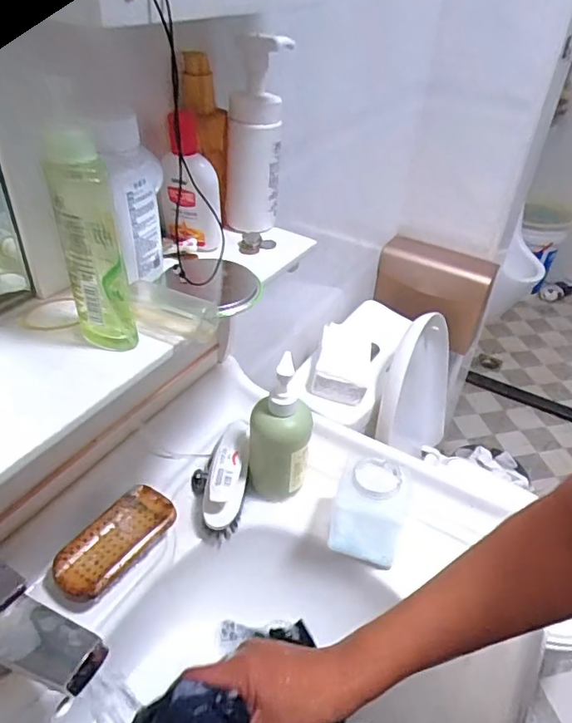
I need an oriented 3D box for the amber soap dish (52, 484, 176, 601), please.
[{"bbox_3d":[-0.169,0.181,0.535,0.057,0.028,0.126,25,43,25],"label":"amber soap dish"}]

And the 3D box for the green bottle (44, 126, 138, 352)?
[{"bbox_3d":[-0.129,-0.078,0.355,0.036,0.144,0.040,-9,40,-15],"label":"green bottle"}]

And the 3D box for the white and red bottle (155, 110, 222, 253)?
[{"bbox_3d":[-0.086,-0.155,0.467,0.053,0.111,0.038,-12,41,-19],"label":"white and red bottle"}]

